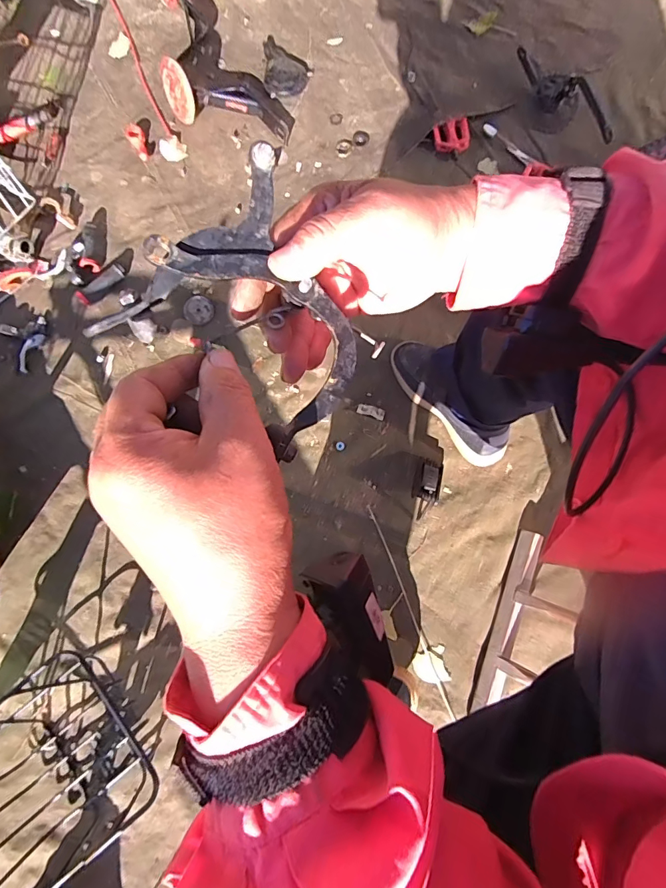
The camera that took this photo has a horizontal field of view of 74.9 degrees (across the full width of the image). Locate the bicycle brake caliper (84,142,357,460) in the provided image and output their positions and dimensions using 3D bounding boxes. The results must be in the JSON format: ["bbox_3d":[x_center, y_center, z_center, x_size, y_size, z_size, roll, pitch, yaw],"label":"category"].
[{"bbox_3d":[-0.035,-0.068,0.225,0.110,0.034,0.117,-46,102,-17],"label":"bicycle brake caliper"}]

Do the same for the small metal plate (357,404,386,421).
[{"bbox_3d":[0.072,-0.061,0.820,0.053,0.004,0.023,19,78,3],"label":"small metal plate"}]

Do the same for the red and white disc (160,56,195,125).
[{"bbox_3d":[-0.331,-0.751,0.925,0.088,0.105,0.014,29,54,24],"label":"red and white disc"}]

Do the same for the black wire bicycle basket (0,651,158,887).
[{"bbox_3d":[-0.447,0.516,0.643,0.242,0.127,0.248,-44,82,-10],"label":"black wire bicycle basket"}]

